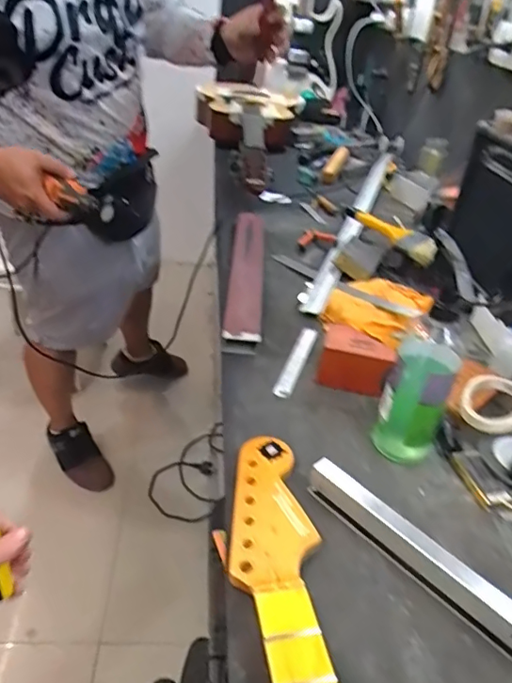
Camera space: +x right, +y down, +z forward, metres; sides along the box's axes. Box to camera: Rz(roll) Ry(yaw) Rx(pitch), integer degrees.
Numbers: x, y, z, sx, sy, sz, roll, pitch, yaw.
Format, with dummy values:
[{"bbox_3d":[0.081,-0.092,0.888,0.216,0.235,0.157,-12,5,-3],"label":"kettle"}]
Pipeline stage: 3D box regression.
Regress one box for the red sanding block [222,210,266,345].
[{"bbox_3d":[-0.015,-0.119,0.919,0.057,0.035,0.426,5,33,-2],"label":"red sanding block"}]

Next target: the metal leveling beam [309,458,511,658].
[{"bbox_3d":[0.142,0.186,0.485,0.025,0.038,0.228,-23,44,-37],"label":"metal leveling beam"}]

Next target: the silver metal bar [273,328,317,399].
[{"bbox_3d":[0.058,0.026,0.748,0.023,0.013,0.177,15,34,12],"label":"silver metal bar"}]

